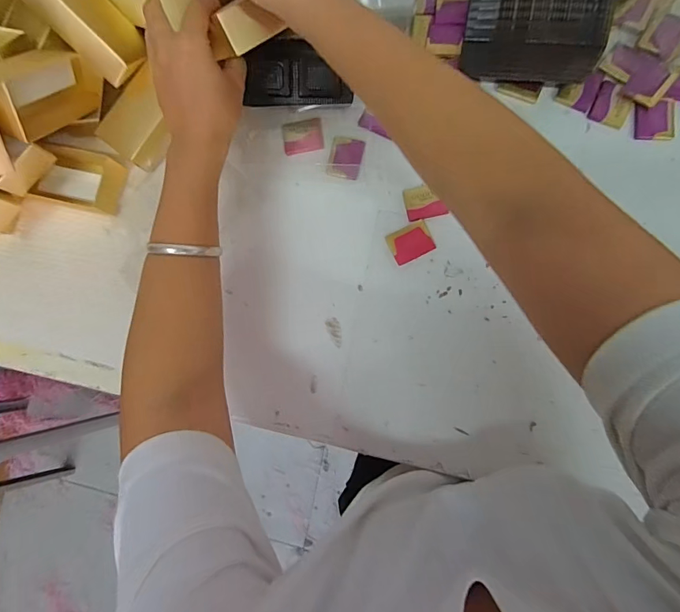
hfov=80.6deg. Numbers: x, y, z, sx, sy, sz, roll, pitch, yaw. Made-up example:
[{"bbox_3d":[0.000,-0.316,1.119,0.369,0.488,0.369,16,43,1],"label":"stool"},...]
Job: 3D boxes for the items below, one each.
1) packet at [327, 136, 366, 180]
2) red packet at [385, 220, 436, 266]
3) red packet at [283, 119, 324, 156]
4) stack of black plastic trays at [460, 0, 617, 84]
[{"bbox_3d":[0.006,-0.149,0.403,0.032,0.004,0.040,12,88,7],"label":"packet"},{"bbox_3d":[0.069,-0.062,0.388,0.040,0.004,0.032,-24,84,4],"label":"red packet"},{"bbox_3d":[-0.038,-0.175,0.413,0.040,0.004,0.036,-7,86,6],"label":"red packet"},{"bbox_3d":[0.167,-0.262,0.339,0.109,0.045,0.123,7,85,7],"label":"stack of black plastic trays"}]

